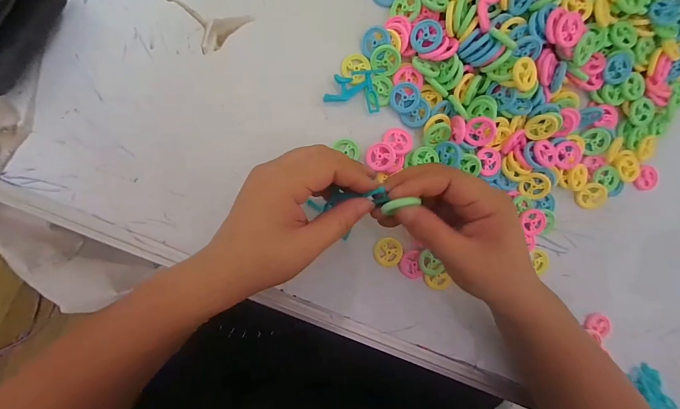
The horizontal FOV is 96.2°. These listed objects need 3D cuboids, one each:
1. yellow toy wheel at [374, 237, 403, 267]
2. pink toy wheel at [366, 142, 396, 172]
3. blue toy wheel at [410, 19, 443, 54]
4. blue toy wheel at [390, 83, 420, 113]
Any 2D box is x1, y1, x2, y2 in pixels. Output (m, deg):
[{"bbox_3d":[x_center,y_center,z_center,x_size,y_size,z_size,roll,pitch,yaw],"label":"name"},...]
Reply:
[{"bbox_3d":[0.050,0.049,0.316,0.028,0.004,0.029,0,91,-6],"label":"yellow toy wheel"},{"bbox_3d":[0.041,-0.048,0.307,0.029,0.008,0.029,-2,85,18],"label":"pink toy wheel"},{"bbox_3d":[0.083,-0.162,0.294,0.029,0.005,0.028,-1,103,16],"label":"blue toy wheel"},{"bbox_3d":[0.065,-0.108,0.308,0.028,0.008,0.028,44,114,-7],"label":"blue toy wheel"}]

